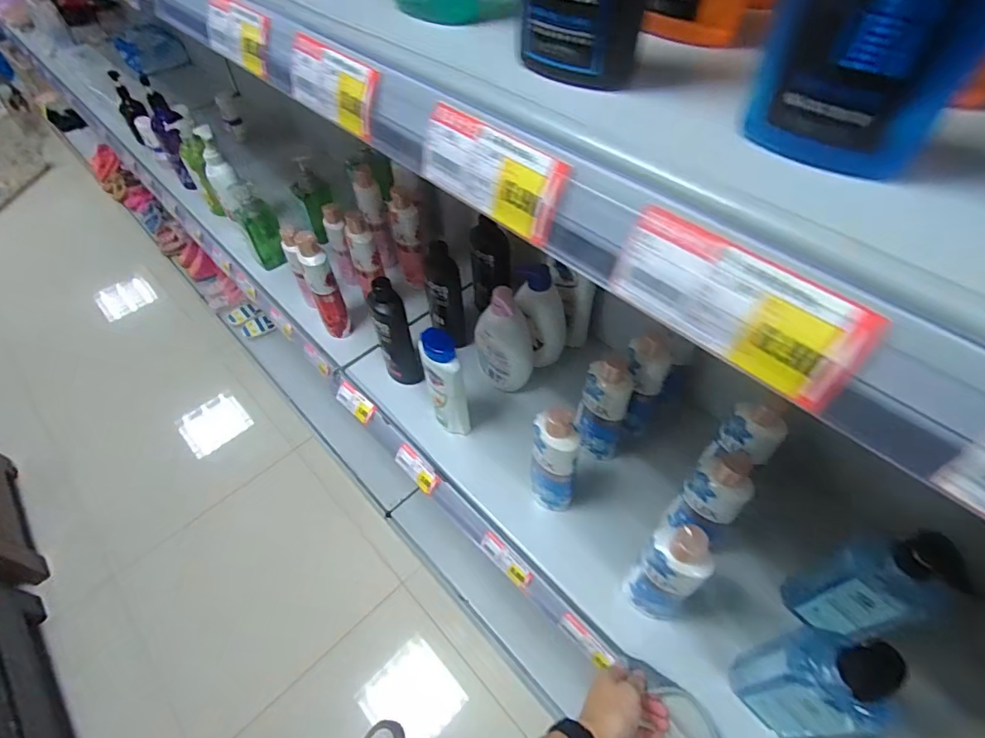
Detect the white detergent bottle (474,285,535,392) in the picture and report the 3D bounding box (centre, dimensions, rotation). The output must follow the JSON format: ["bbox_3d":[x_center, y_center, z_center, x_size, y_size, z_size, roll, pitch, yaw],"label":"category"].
[{"bbox_3d":[0.018,-0.049,0.814,0.094,0.178,0.078,-4,52,0],"label":"white detergent bottle"}]

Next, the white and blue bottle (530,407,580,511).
[{"bbox_3d":[0.080,0.118,0.658,0.063,0.201,0.050,6,52,8],"label":"white and blue bottle"}]

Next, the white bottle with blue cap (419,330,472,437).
[{"bbox_3d":[-0.071,0.023,0.759,0.053,0.195,0.064,-14,53,-8],"label":"white bottle with blue cap"}]

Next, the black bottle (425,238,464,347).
[{"bbox_3d":[-0.078,-0.114,0.861,0.055,0.200,0.049,-16,53,-10],"label":"black bottle"}]

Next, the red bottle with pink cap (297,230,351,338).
[{"bbox_3d":[-0.297,-0.141,0.892,0.046,0.216,0.043,-21,54,-14],"label":"red bottle with pink cap"}]

